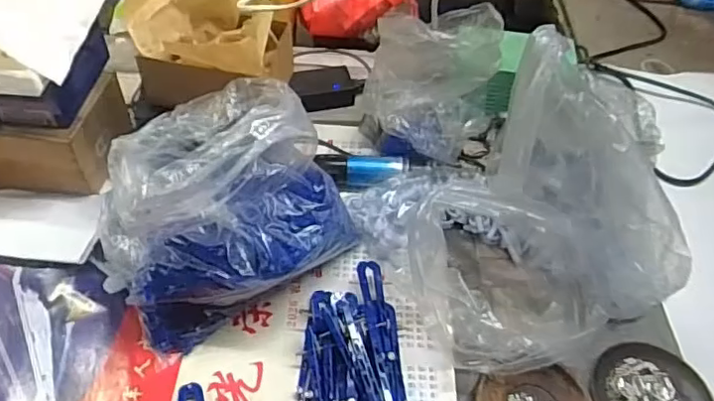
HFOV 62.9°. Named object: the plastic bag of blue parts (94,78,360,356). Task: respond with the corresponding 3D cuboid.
[{"bbox_3d":[-0.134,0.001,0.596,0.239,0.207,0.181,-25,53,-24],"label":"plastic bag of blue parts"}]

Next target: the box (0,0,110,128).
[{"bbox_3d":[-0.348,-0.173,0.641,0.098,0.143,0.162,4,49,0],"label":"box"}]

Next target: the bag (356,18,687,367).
[{"bbox_3d":[0.150,-0.003,0.583,0.208,0.247,0.271,-15,50,-17],"label":"bag"}]

